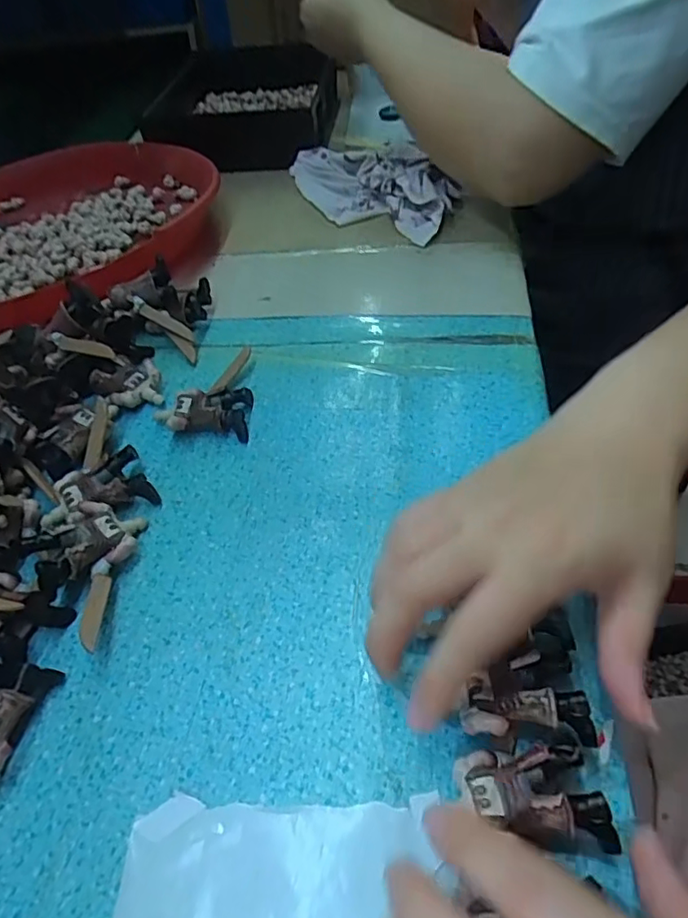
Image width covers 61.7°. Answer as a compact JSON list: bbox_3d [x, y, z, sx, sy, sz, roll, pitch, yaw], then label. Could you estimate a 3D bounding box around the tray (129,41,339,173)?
[{"bbox_3d":[-0.108,-0.391,0.643,0.189,0.063,0.226,-1,49,2],"label":"tray"}]

